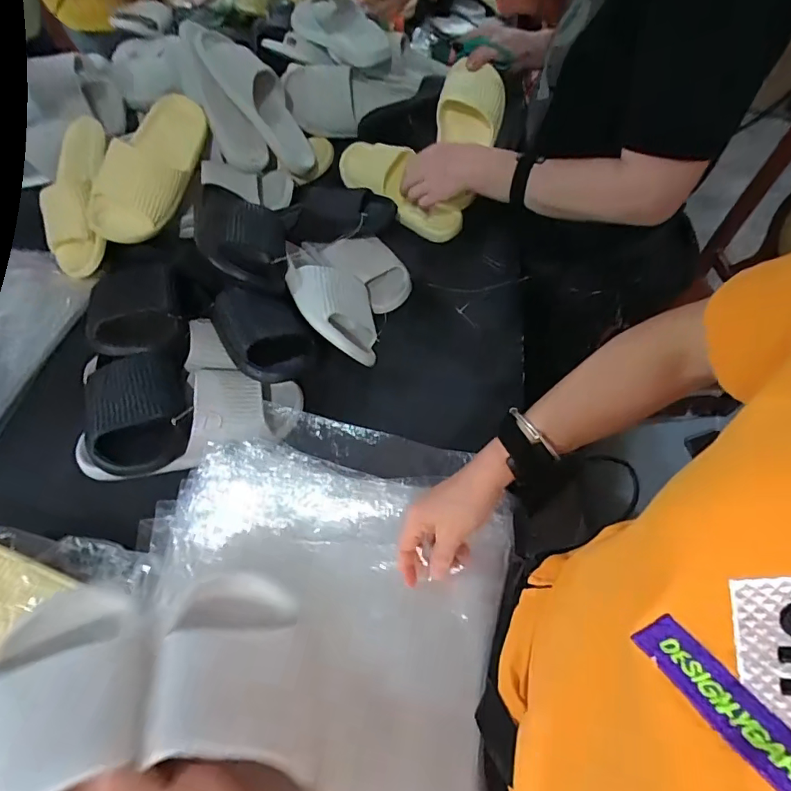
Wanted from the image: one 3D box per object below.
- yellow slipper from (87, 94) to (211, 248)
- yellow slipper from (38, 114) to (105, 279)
[{"bbox_3d":[-0.396,-0.376,0.796,0.121,0.063,0.277,30,68,-24],"label":"yellow slipper"},{"bbox_3d":[-0.531,-0.329,0.790,0.127,0.069,0.270,-2,80,-1],"label":"yellow slipper"}]

